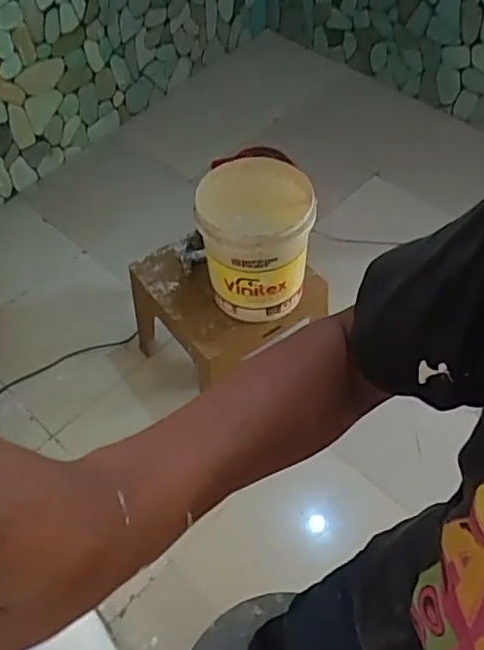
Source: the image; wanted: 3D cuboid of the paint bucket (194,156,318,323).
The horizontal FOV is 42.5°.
[{"bbox_3d":[0.040,-0.237,1.727,0.302,0.367,0.298,1,54,3],"label":"paint bucket"}]

